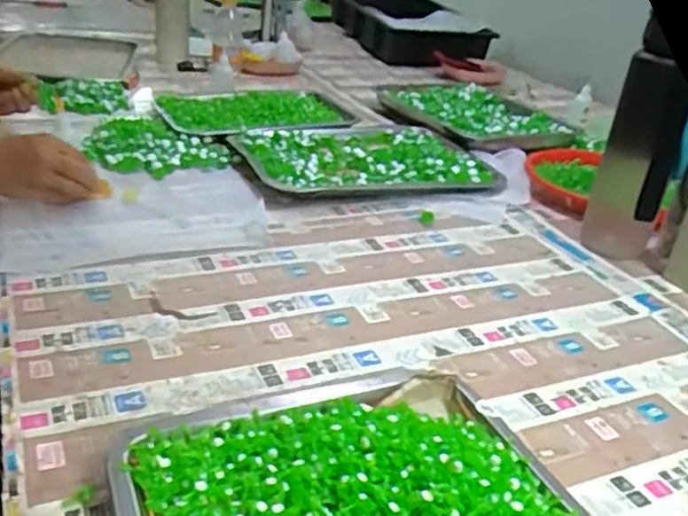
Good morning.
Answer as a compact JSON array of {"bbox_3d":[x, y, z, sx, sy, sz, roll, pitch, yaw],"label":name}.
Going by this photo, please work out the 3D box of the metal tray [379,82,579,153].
[{"bbox_3d":[0.254,-0.256,1.212,0.267,0.041,0.331,-7,30,-24],"label":"metal tray"}]

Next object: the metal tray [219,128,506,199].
[{"bbox_3d":[0.023,-0.151,0.993,0.330,0.026,0.273,-4,29,-19],"label":"metal tray"}]

